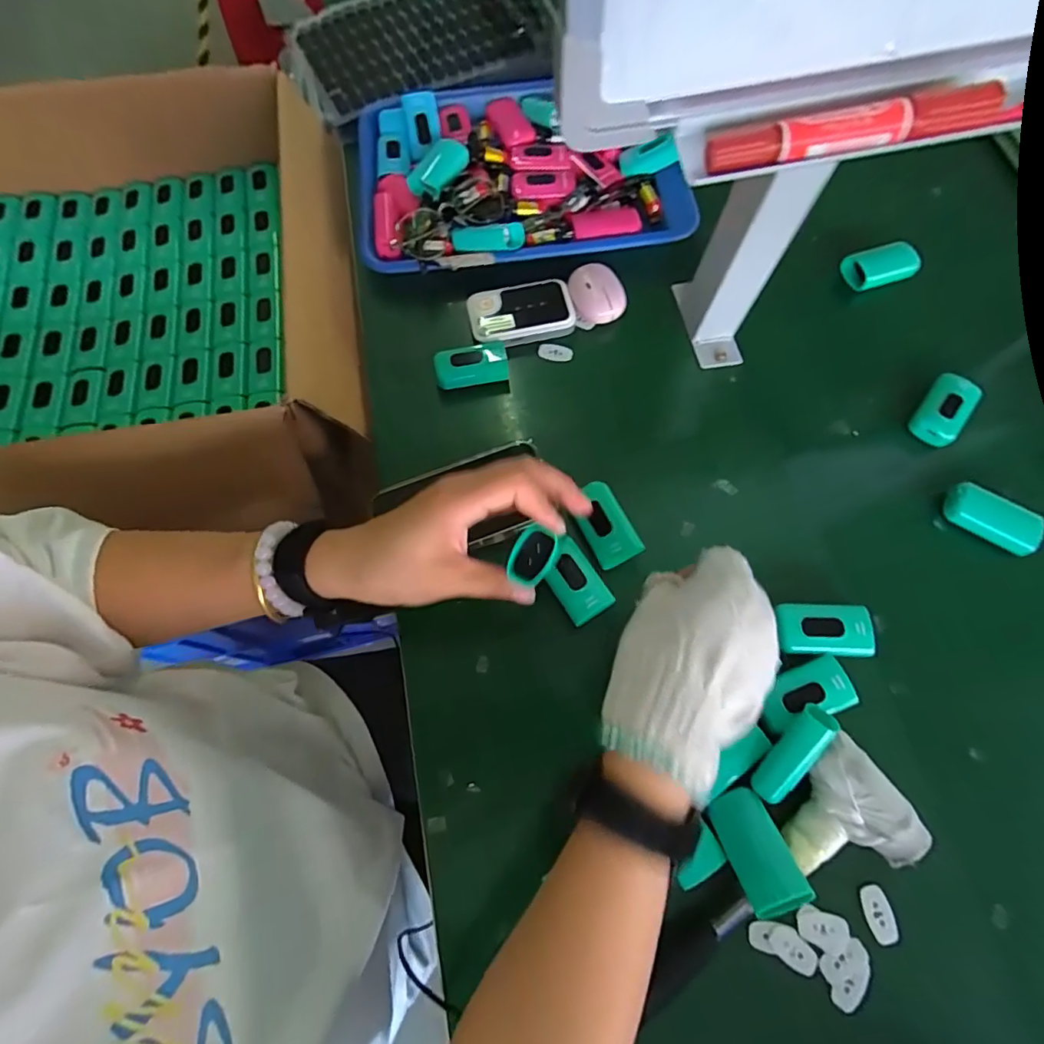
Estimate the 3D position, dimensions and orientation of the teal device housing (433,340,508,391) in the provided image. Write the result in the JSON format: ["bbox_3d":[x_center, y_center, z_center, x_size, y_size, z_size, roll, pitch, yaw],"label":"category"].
[{"bbox_3d":[-0.046,-0.144,0.477,0.066,0.019,0.035,-11,71,-5],"label":"teal device housing"}]

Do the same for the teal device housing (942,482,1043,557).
[{"bbox_3d":[0.388,-0.003,0.428,0.071,0.018,0.036,30,72,9],"label":"teal device housing"}]

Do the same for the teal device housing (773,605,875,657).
[{"bbox_3d":[0.224,0.079,0.382,0.065,0.012,0.036,2,70,-1],"label":"teal device housing"}]

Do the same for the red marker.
[{"bbox_3d":[0.167,-0.198,0.262,0.148,0.020,0.017,-10,71,-5],"label":"red marker"}]

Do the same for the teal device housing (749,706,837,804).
[{"bbox_3d":[0.177,0.151,0.336,0.019,0.018,0.069,35,100,10],"label":"teal device housing"}]

